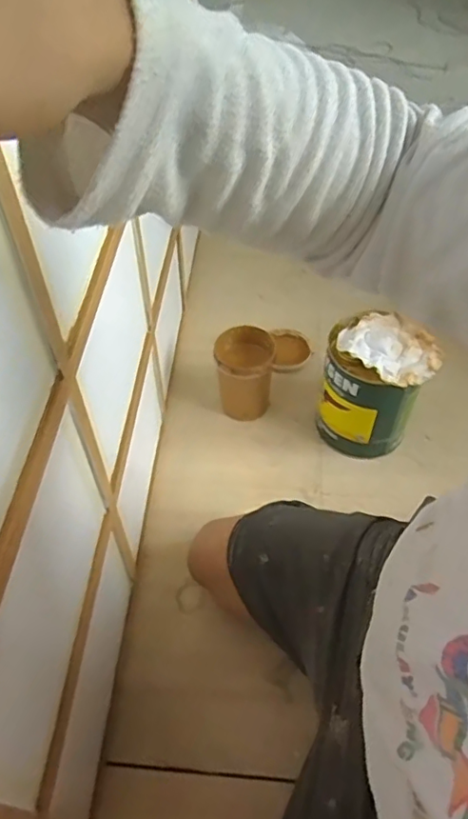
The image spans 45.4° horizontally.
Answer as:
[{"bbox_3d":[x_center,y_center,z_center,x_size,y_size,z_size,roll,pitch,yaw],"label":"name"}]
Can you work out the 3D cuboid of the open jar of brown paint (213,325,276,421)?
[{"bbox_3d":[0.018,-0.055,1.019,0.103,0.159,0.106,-1,51,0],"label":"open jar of brown paint"}]

